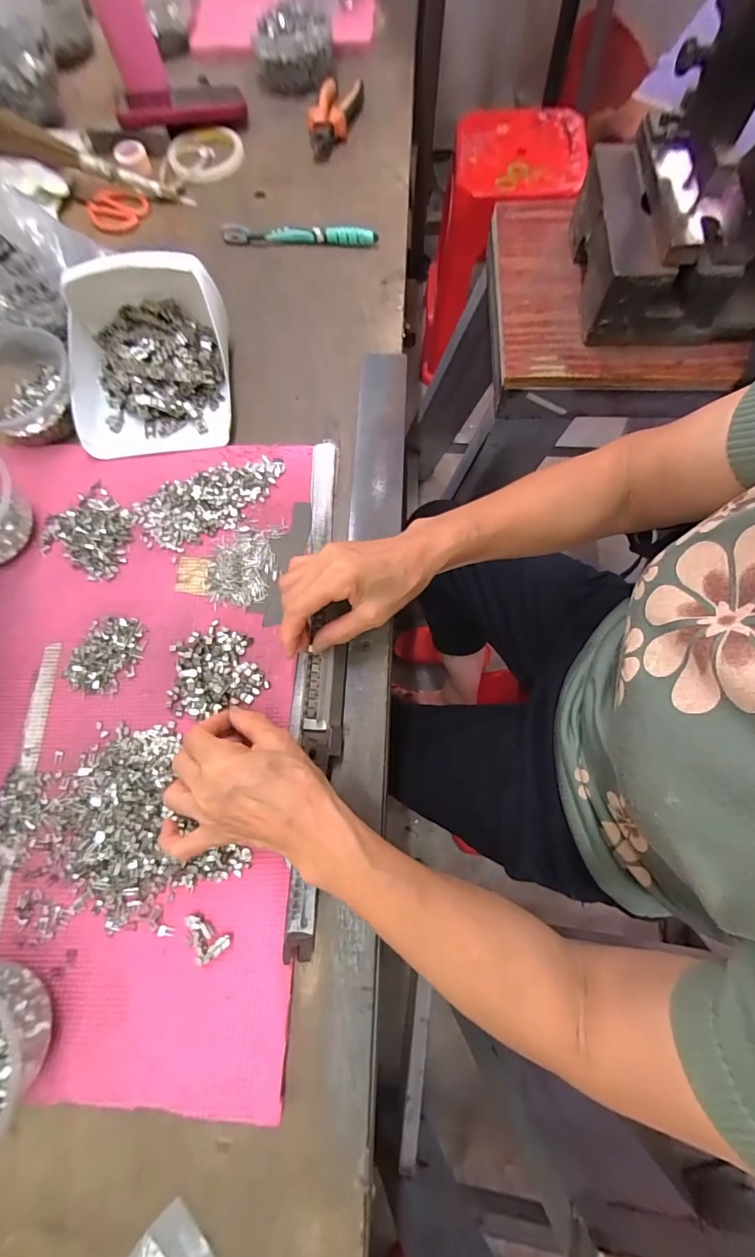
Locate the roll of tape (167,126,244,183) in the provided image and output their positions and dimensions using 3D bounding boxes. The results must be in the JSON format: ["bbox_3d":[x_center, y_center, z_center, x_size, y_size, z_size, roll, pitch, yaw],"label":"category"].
[{"bbox_3d":[-0.230,-0.633,0.593,0.099,0.010,0.099,0,73,-1],"label":"roll of tape"}]

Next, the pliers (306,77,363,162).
[{"bbox_3d":[-0.058,-0.694,0.599,0.051,0.029,0.162,14,73,3],"label":"pliers"}]

